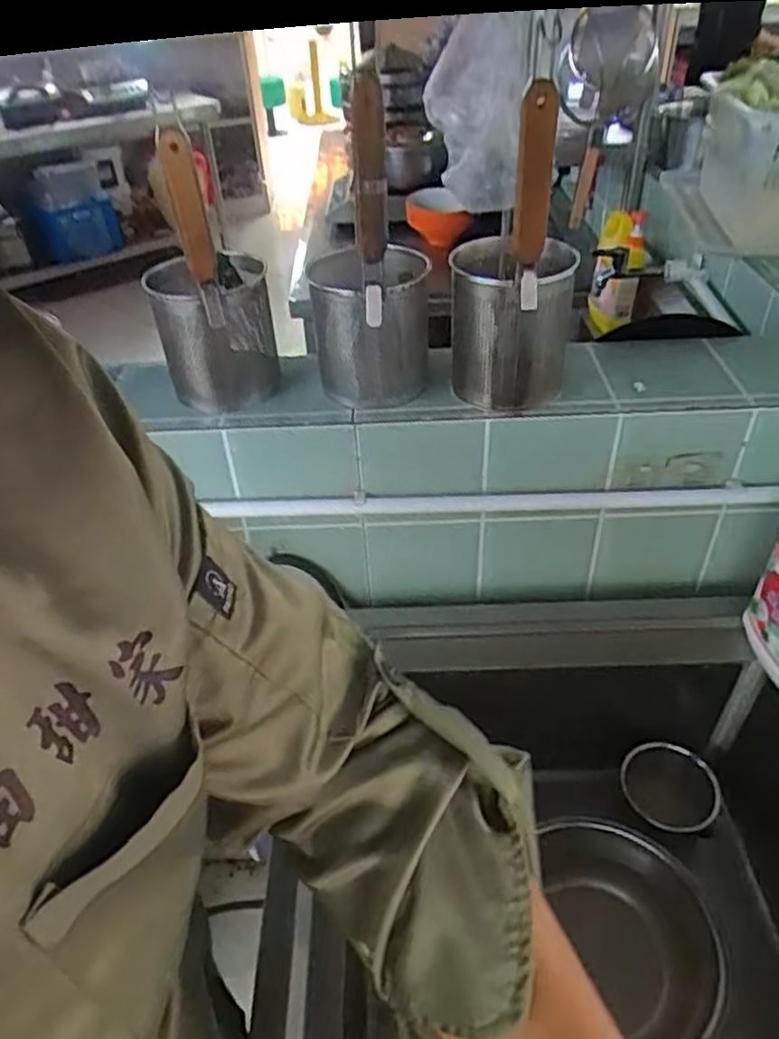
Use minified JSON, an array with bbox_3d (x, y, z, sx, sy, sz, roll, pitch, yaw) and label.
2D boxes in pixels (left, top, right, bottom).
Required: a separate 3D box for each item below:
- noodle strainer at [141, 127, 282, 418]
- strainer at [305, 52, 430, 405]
[{"bbox_3d":[-0.201,-0.265,0.799,0.127,0.282,0.127,-11,41,-9],"label":"noodle strainer"},{"bbox_3d":[-0.016,-0.277,0.768,0.135,0.329,0.152,-15,41,-13],"label":"strainer"}]

